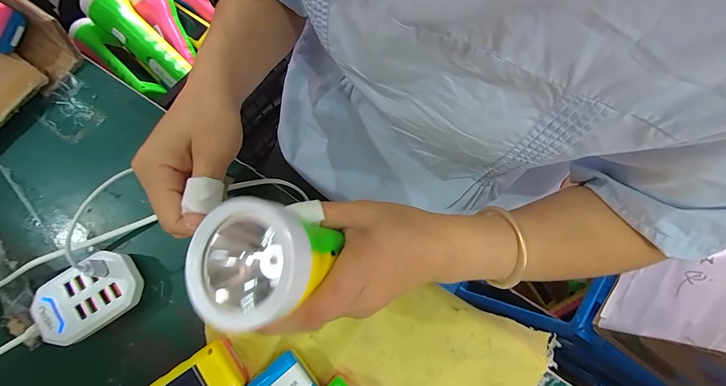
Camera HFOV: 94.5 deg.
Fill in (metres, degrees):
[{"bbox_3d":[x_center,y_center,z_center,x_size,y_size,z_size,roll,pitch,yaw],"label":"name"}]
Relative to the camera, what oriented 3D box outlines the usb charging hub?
[{"bbox_3d":[-0.218,0.084,0.271,0.075,0.027,0.050,-33,81,-7],"label":"usb charging hub"}]

